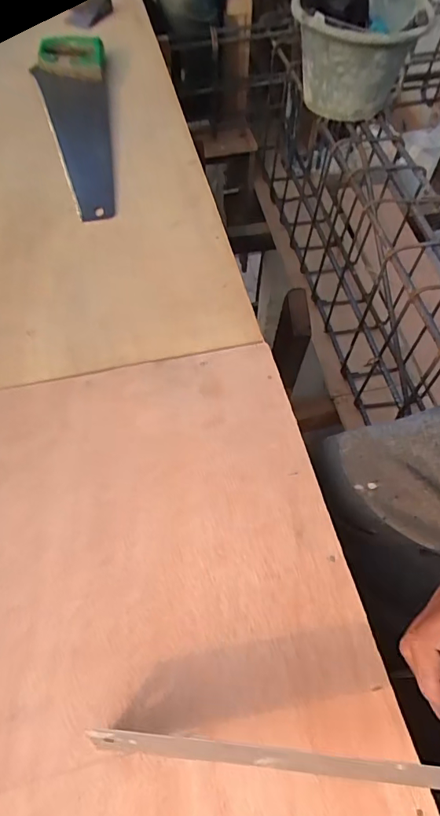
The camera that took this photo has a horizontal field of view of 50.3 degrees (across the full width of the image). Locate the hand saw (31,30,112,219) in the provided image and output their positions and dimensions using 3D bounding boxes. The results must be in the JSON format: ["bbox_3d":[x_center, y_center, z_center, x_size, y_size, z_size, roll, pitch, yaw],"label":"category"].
[{"bbox_3d":[-0.236,-0.486,0.795,0.126,0.036,0.555,-12,59,-7],"label":"hand saw"}]

